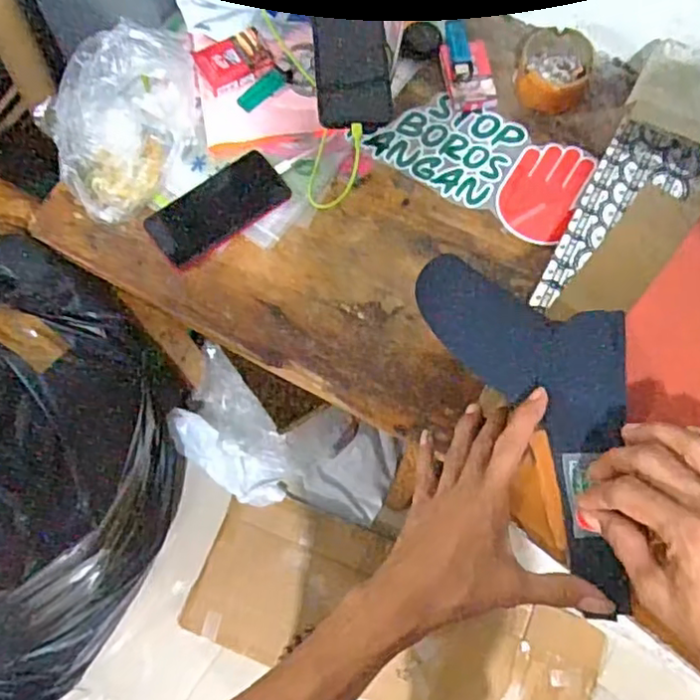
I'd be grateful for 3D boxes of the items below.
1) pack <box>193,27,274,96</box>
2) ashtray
[{"bbox_3d":[-0.135,-0.340,0.755,0.080,0.016,0.057,-30,74,-9],"label":"pack"},{"bbox_3d":[0.234,-0.320,0.739,0.083,0.037,0.098,15,72,5],"label":"ashtray"}]

